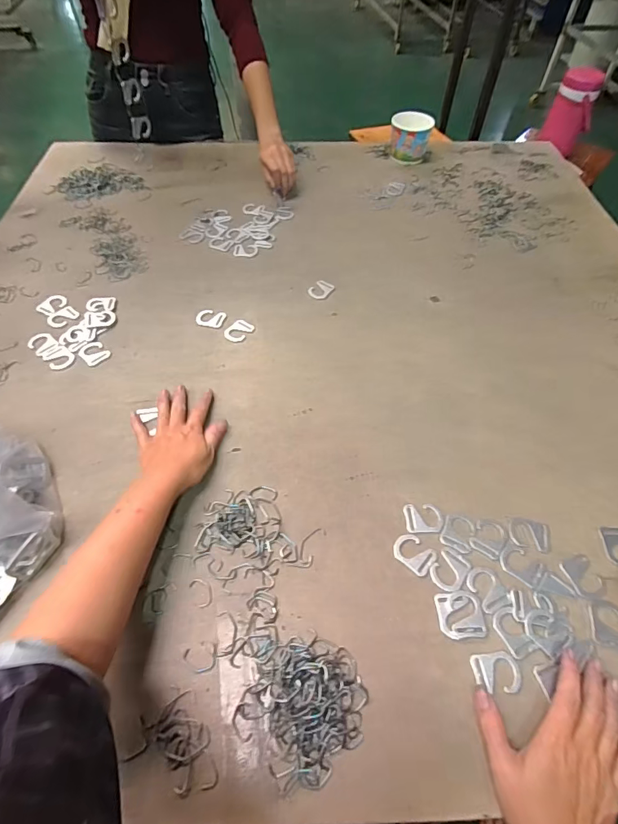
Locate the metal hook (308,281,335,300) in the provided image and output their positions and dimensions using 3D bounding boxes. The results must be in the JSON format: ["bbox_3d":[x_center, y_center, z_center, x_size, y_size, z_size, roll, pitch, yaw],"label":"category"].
[{"bbox_3d":[0.020,-0.208,0.718,0.036,0.004,0.044,27,58,17],"label":"metal hook"}]

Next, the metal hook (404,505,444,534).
[{"bbox_3d":[0.133,0.122,0.486,0.044,0.004,0.034,-2,54,-2],"label":"metal hook"}]

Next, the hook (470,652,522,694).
[{"bbox_3d":[0.179,0.247,0.400,0.045,0.004,0.033,-2,54,-3],"label":"hook"}]

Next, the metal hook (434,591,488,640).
[{"bbox_3d":[0.153,0.205,0.427,0.044,0.004,0.043,-2,54,-2],"label":"metal hook"}]

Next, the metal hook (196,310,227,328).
[{"bbox_3d":[-0.158,-0.151,0.676,0.045,0.004,0.036,14,55,9],"label":"metal hook"}]

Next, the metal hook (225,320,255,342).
[{"bbox_3d":[-0.111,-0.128,0.660,0.034,0.004,0.046,30,59,19],"label":"metal hook"}]

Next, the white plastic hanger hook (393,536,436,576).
[{"bbox_3d":[0.115,0.155,0.462,0.044,0.004,0.034,36,61,22],"label":"white plastic hanger hook"}]

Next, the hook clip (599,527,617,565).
[{"bbox_3d":[0.346,0.149,0.469,0.037,0.004,0.043,4,54,2],"label":"hook clip"}]

